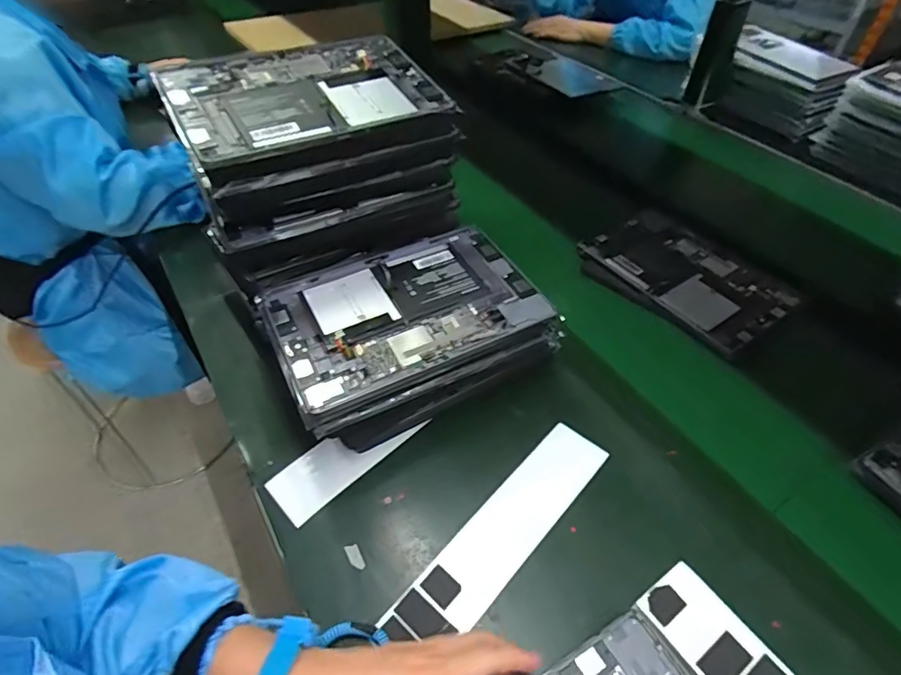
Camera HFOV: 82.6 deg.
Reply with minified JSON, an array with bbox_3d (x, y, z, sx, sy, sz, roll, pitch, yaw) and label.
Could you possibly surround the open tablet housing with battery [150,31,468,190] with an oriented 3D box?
[{"bbox_3d":[-0.141,-0.239,0.517,0.257,0.027,0.162,-23,63,-23],"label":"open tablet housing with battery"}]

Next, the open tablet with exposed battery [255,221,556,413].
[{"bbox_3d":[-0.045,-0.031,0.514,0.255,0.013,0.164,-23,51,-18],"label":"open tablet with exposed battery"}]

